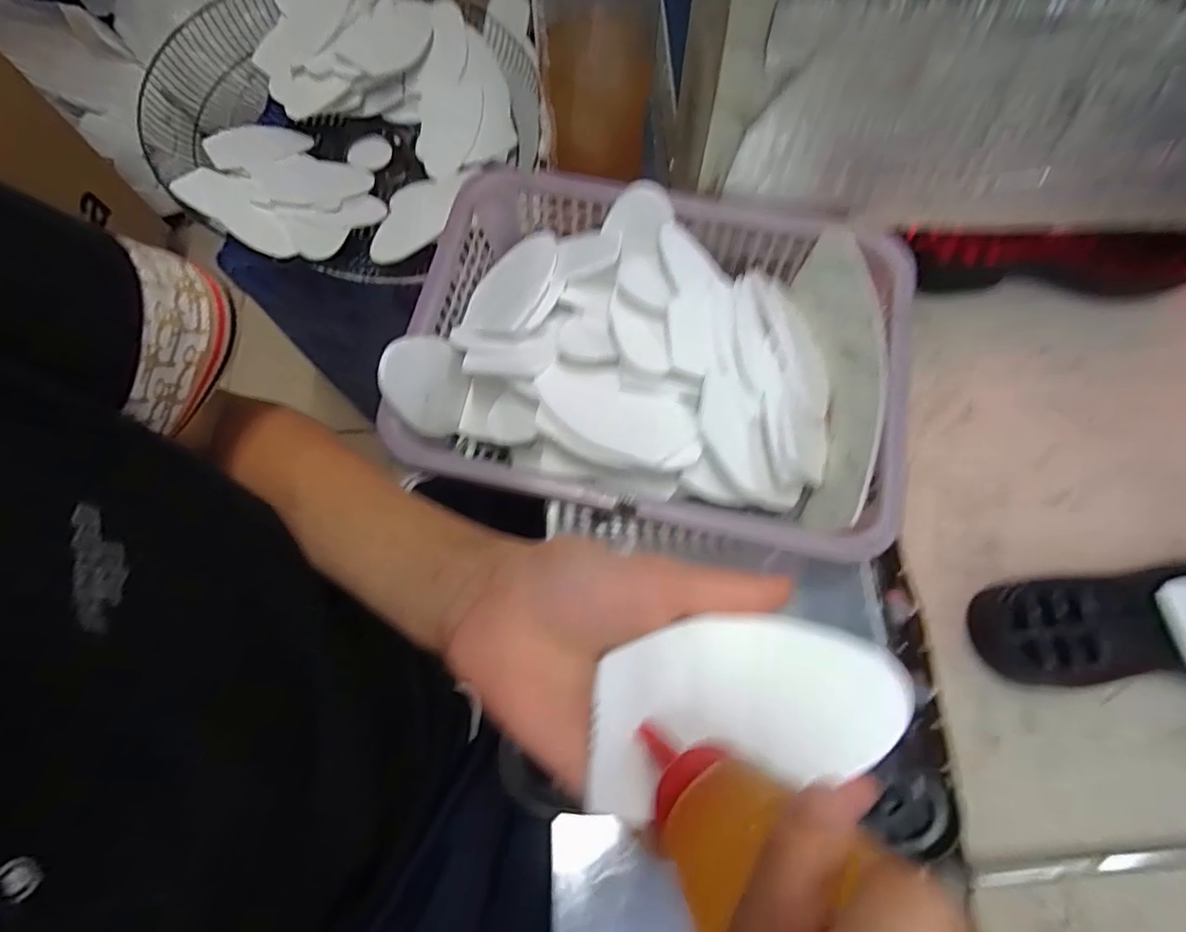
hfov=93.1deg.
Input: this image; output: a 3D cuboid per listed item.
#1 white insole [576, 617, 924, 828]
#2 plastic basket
[{"bbox_3d":[0.057,0.089,0.211,0.119,0.007,0.059,-6,72,-4],"label":"white insole"},{"bbox_3d":[0.041,-0.074,0.397,0.331,0.080,0.236,12,72,3],"label":"plastic basket"}]

